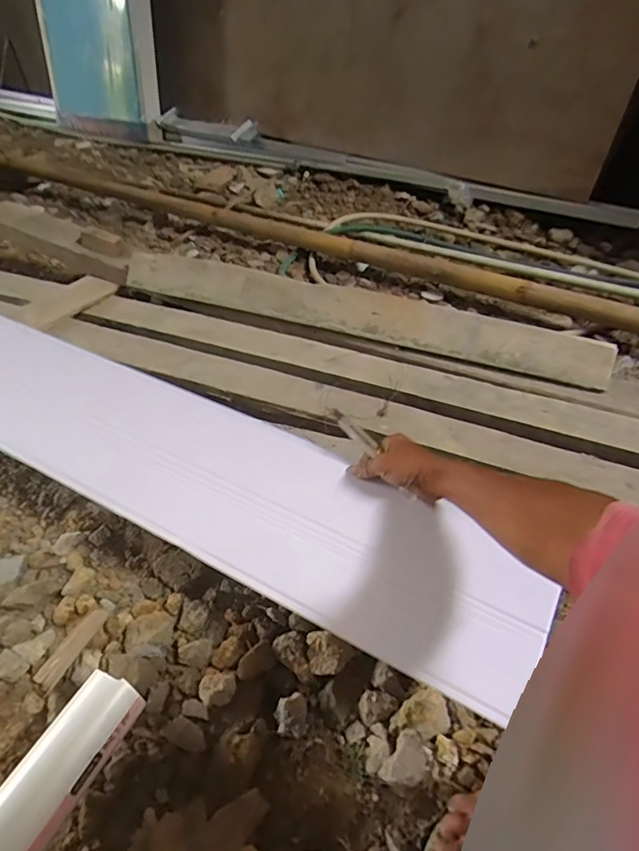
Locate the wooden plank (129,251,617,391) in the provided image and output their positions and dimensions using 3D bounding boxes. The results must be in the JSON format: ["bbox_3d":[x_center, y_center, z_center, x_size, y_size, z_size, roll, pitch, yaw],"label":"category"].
[{"bbox_3d":[0.059,-0.259,1.102,1.073,0.102,0.027,16,9,14],"label":"wooden plank"}]

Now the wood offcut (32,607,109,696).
[{"bbox_3d":[-0.340,0.303,0.682,0.030,0.008,0.112,20,47,20],"label":"wood offcut"}]

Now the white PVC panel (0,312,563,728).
[{"bbox_3d":[-0.263,0.028,0.757,1.170,0.019,0.209,22,65,20],"label":"white PVC panel"}]

